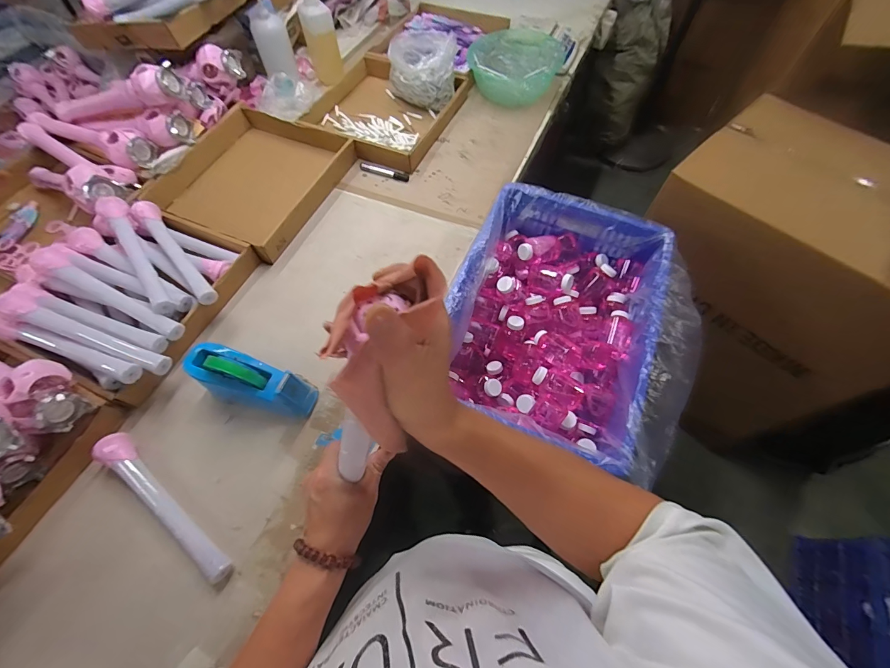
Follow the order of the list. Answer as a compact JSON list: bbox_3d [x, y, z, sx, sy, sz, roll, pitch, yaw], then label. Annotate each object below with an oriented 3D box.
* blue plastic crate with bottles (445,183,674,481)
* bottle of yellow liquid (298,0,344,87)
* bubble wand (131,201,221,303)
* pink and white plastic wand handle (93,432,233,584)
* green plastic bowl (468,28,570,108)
[{"bbox_3d":[0.199,-0.029,0.728,0.346,0.176,0.488,20,64,12],"label":"blue plastic crate with bottles"},{"bbox_3d":[-0.356,-0.861,1.103,0.081,0.204,0.074,-36,66,-17],"label":"bottle of yellow liquid"},{"bbox_3d":[-0.552,-0.166,0.765,0.049,0.043,0.303,-37,67,-17],"label":"bubble wand"},{"bbox_3d":[-0.441,0.268,0.591,0.300,0.048,0.045,34,67,18],"label":"pink and white plastic wand handle"},{"bbox_3d":[0.208,-0.796,1.111,0.254,0.079,0.277,24,64,14],"label":"green plastic bowl"}]

